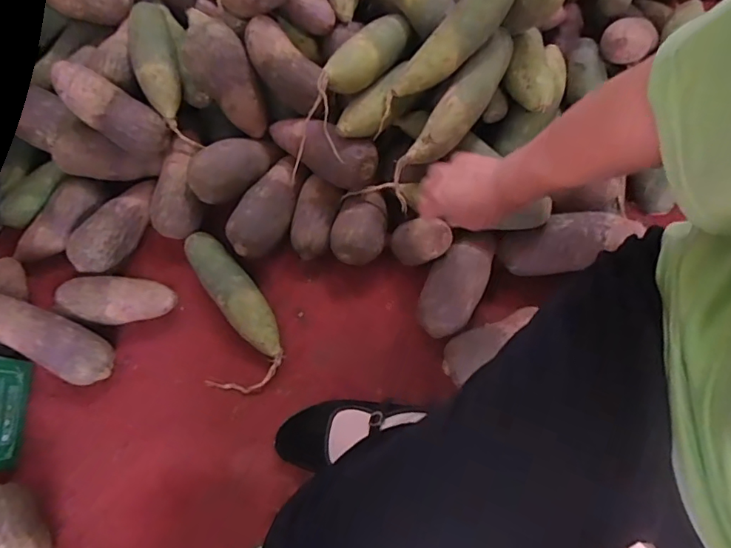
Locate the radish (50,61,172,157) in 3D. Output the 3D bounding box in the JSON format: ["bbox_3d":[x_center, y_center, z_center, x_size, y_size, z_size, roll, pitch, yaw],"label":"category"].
[{"bbox_3d":[-0.344,-0.221,0.680,0.156,0.052,0.061,34,74,-25],"label":"radish"}]

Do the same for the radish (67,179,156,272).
[{"bbox_3d":[-0.355,-0.074,0.707,0.063,0.054,0.154,26,75,9],"label":"radish"}]

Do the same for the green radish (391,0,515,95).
[{"bbox_3d":[0.116,-0.296,0.612,0.200,0.044,0.055,-47,76,17],"label":"green radish"}]

